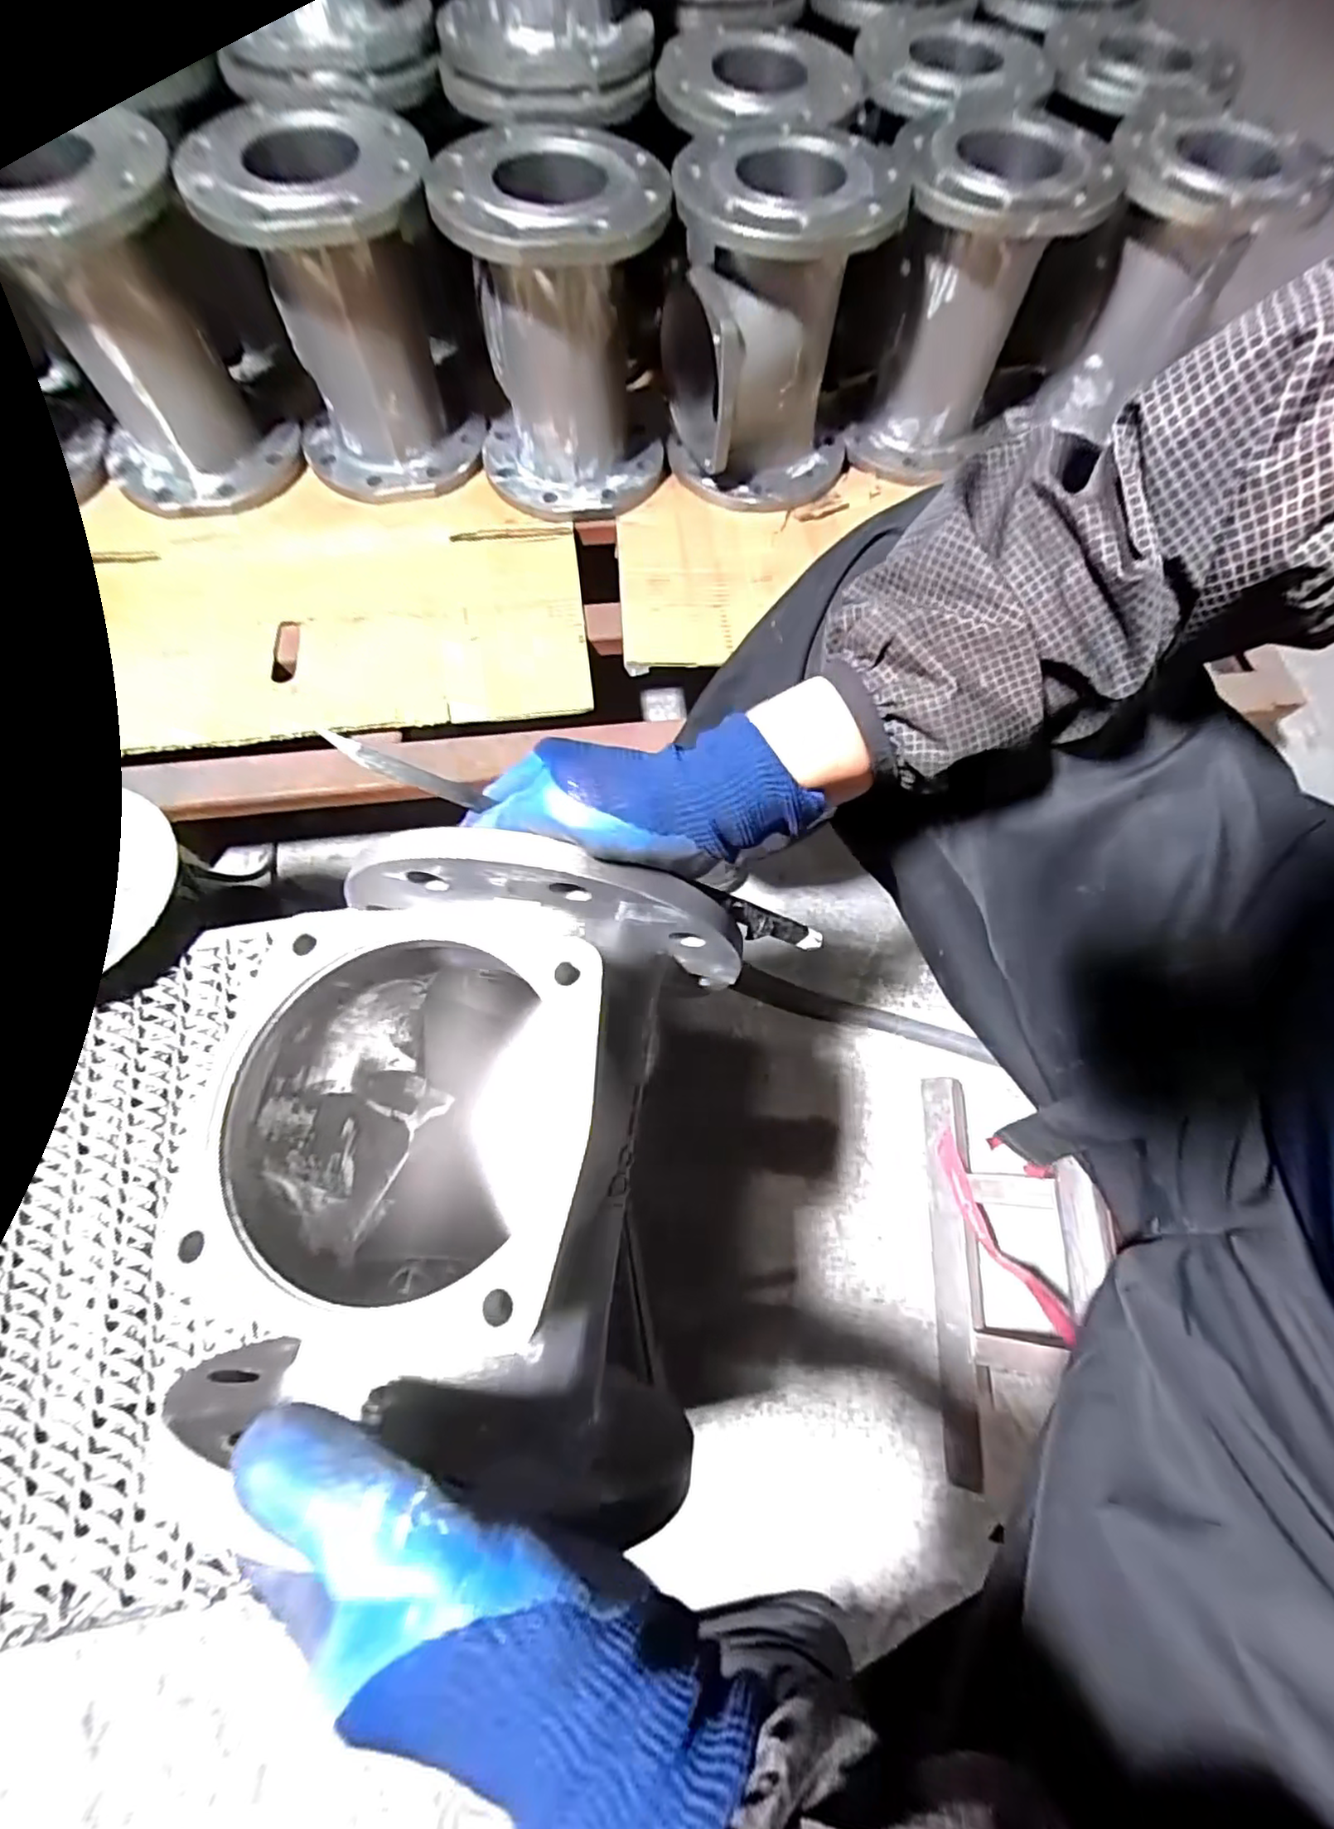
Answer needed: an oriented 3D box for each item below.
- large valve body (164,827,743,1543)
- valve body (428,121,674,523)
[{"bbox_3d":[-0.072,0.106,0.307,0.192,0.180,0.229,10,64,5],"label":"large valve body"},{"bbox_3d":[-0.106,-0.604,0.705,0.216,0.279,0.262,-10,67,-6],"label":"valve body"}]

